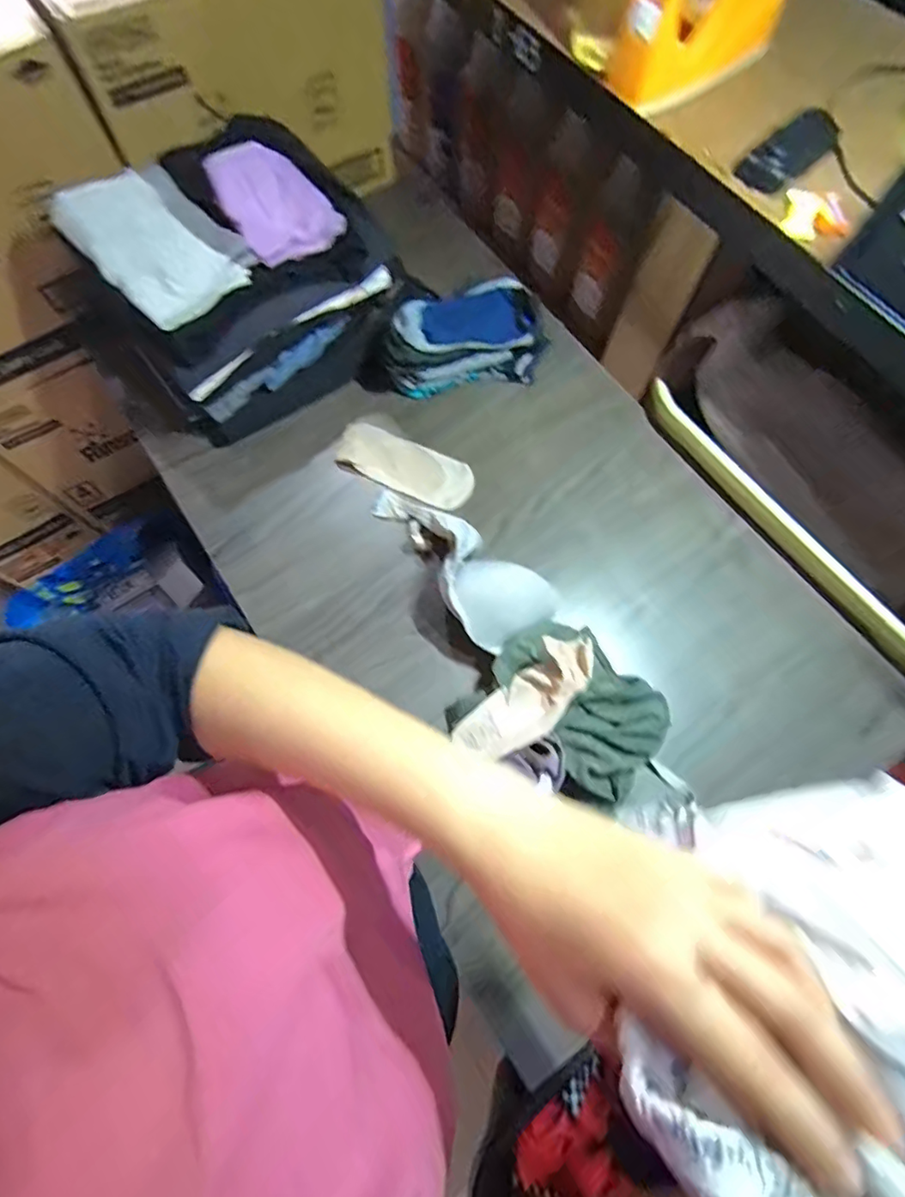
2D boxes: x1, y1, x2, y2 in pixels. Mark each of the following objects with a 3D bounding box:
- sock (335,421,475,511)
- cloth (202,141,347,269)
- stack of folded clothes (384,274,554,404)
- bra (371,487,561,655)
[{"bbox_3d":[-0.062,-0.177,0.727,0.184,0.022,0.085,24,72,7],"label":"sock"},{"bbox_3d":[-0.207,-0.458,0.622,0.108,0.018,0.138,-36,92,-10],"label":"cloth"},{"bbox_3d":[0.021,-0.348,0.737,0.225,0.108,0.091,-11,72,-5],"label":"stack of folded clothes"},{"bbox_3d":[0.001,-0.058,0.640,0.102,0.048,0.258,-36,60,-12],"label":"bra"}]

